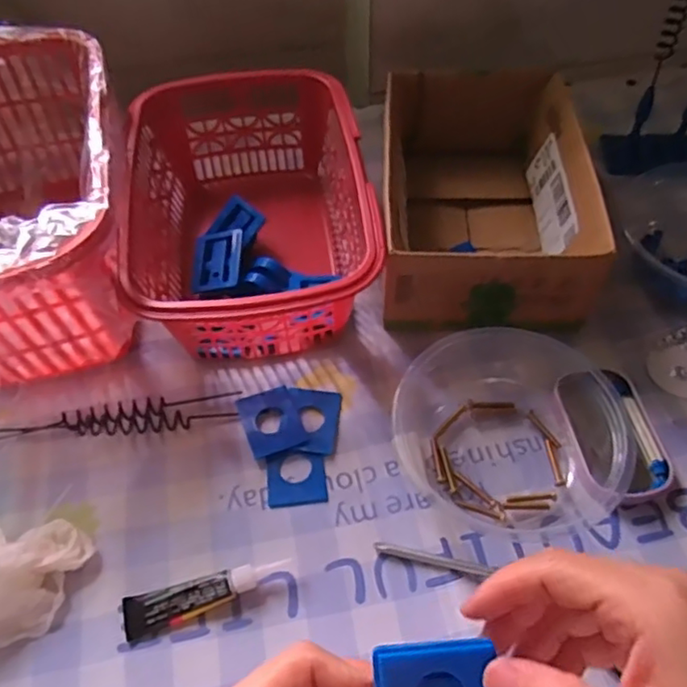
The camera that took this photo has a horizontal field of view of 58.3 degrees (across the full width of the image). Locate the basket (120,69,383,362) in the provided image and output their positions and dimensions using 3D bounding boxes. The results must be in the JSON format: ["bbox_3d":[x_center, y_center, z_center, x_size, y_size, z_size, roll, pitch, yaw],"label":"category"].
[{"bbox_3d":[-0.059,-0.090,0.409,0.142,0.079,0.201,-8,54,-4],"label":"basket"}]

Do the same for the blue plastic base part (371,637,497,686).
[{"bbox_3d":[0.034,0.126,0.223,0.042,0.009,0.034,-4,83,-3],"label":"blue plastic base part"}]

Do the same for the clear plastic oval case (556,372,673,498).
[{"bbox_3d":[0.150,0.048,0.344,0.050,0.012,0.076,-10,55,-5],"label":"clear plastic oval case"}]

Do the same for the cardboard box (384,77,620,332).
[{"bbox_3d":[0.091,-0.103,0.420,0.127,0.069,0.197,0,54,2],"label":"cardboard box"}]

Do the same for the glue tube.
[{"bbox_3d":[-0.067,0.121,0.301,0.079,0.012,0.019,-16,55,-9],"label":"glue tube"}]

